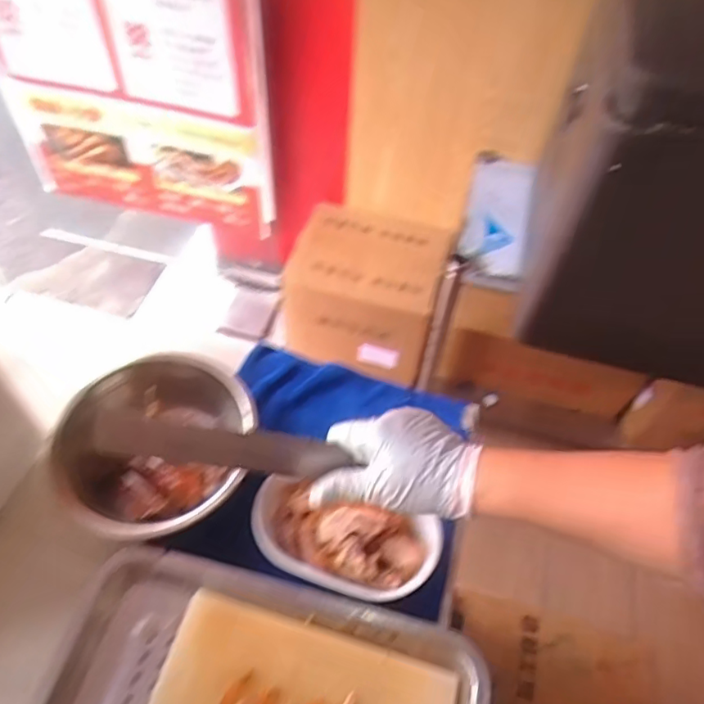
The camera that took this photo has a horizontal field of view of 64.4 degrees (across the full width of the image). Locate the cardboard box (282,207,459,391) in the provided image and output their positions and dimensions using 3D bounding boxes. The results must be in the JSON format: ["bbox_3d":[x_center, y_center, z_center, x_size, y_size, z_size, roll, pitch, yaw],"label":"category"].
[{"bbox_3d":[0.038,-0.167,1.510,0.374,0.366,0.305,15,54,7],"label":"cardboard box"}]

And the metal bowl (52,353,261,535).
[{"bbox_3d":[-0.193,0.098,0.556,0.194,0.076,0.177,2,54,-3],"label":"metal bowl"}]

